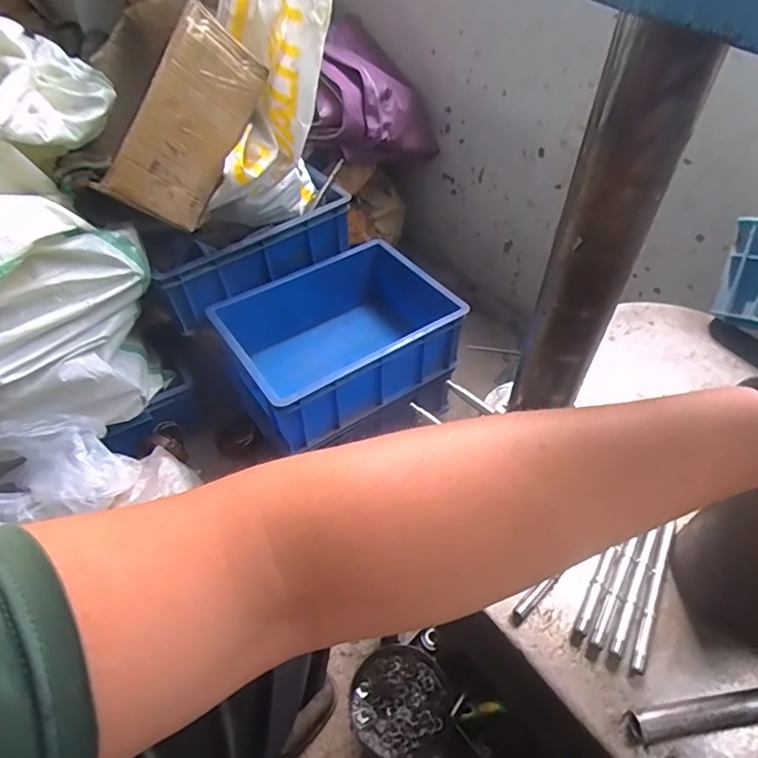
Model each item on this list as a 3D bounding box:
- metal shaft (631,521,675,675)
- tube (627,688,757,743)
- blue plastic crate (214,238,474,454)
[{"bbox_3d":[0.238,0.182,0.451,0.014,0.011,0.139,22,52,19],"label":"metal shaft"},{"bbox_3d":[0.261,0.250,0.395,0.145,0.019,0.020,-6,49,-5],"label":"tube"},{"bbox_3d":[-0.069,-0.066,1.023,0.414,0.197,0.292,-25,53,-21],"label":"blue plastic crate"}]

